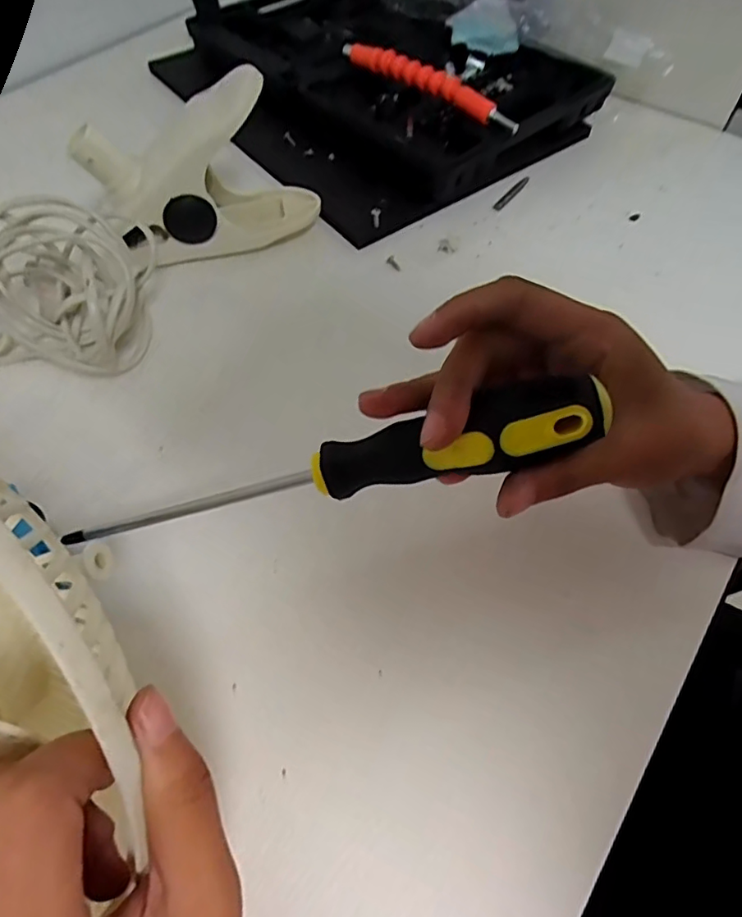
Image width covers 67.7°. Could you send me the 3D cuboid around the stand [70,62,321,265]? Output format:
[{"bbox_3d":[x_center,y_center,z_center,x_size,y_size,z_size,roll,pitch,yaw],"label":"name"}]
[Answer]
[{"bbox_3d":[-0.107,-0.183,0.359,0.142,0.087,0.048,-16,60,-10],"label":"stand"}]

